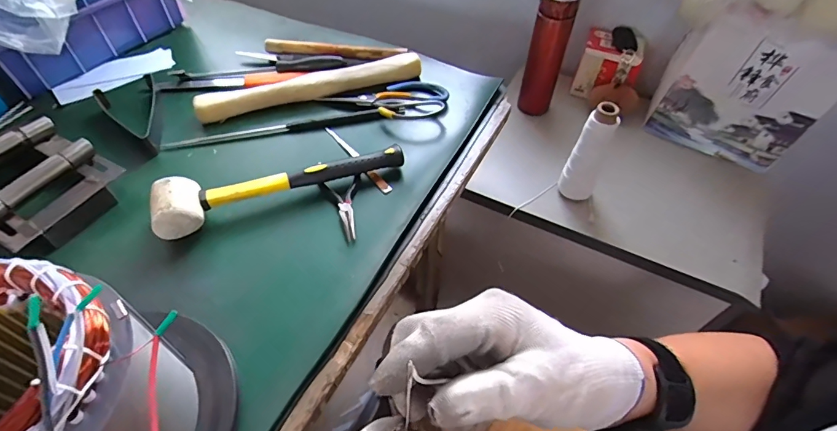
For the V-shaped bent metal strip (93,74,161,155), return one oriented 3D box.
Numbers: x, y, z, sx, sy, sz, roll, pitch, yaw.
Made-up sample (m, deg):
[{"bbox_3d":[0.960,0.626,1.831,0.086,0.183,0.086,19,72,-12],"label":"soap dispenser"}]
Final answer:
[{"bbox_3d":[-0.377,-0.136,0.589,0.074,0.031,0.146,-29,57,-22],"label":"V-shaped bent metal strip"}]

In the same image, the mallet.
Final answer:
[{"bbox_3d":[-0.160,-0.047,0.511,0.287,0.048,0.069,-20,55,-16],"label":"mallet"}]

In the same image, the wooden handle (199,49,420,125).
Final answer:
[{"bbox_3d":[-0.153,-0.189,0.638,0.319,0.031,0.042,-15,53,-13],"label":"wooden handle"}]

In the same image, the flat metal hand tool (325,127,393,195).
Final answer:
[{"bbox_3d":[-0.080,-0.078,0.563,0.014,0.007,0.149,-30,58,-22],"label":"flat metal hand tool"}]

